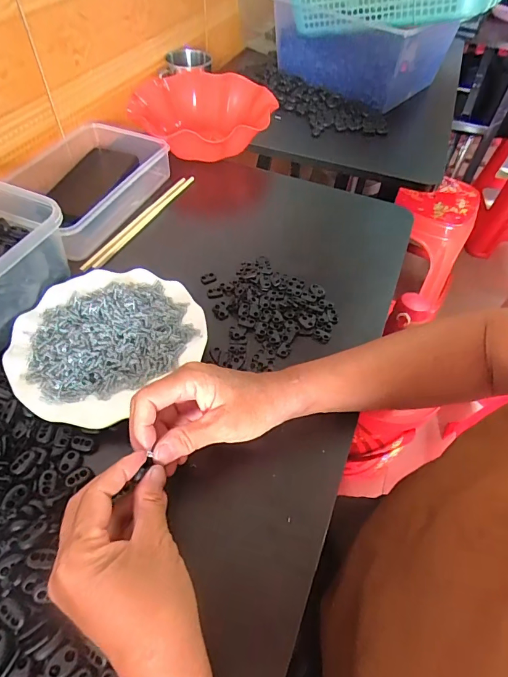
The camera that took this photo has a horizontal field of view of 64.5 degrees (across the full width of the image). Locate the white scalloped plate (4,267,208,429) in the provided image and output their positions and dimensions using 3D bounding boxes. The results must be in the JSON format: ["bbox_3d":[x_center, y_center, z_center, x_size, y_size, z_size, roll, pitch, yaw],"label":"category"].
[{"bbox_3d":[-0.148,-0.003,0.405,0.160,0.033,0.179,38,59,23],"label":"white scalloped plate"}]

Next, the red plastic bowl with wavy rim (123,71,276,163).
[{"bbox_3d":[-0.080,-0.373,0.679,0.219,0.065,0.209,2,52,-2],"label":"red plastic bowl with wavy rim"}]

